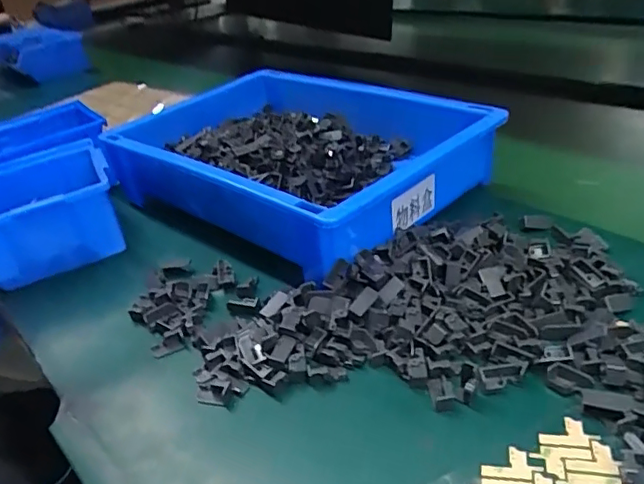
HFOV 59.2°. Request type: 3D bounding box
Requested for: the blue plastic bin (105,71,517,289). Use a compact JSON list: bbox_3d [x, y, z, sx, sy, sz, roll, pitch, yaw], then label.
[{"bbox_3d":[-0.028,-0.071,0.485,0.298,0.084,0.191,21,40,38],"label":"blue plastic bin"}]

